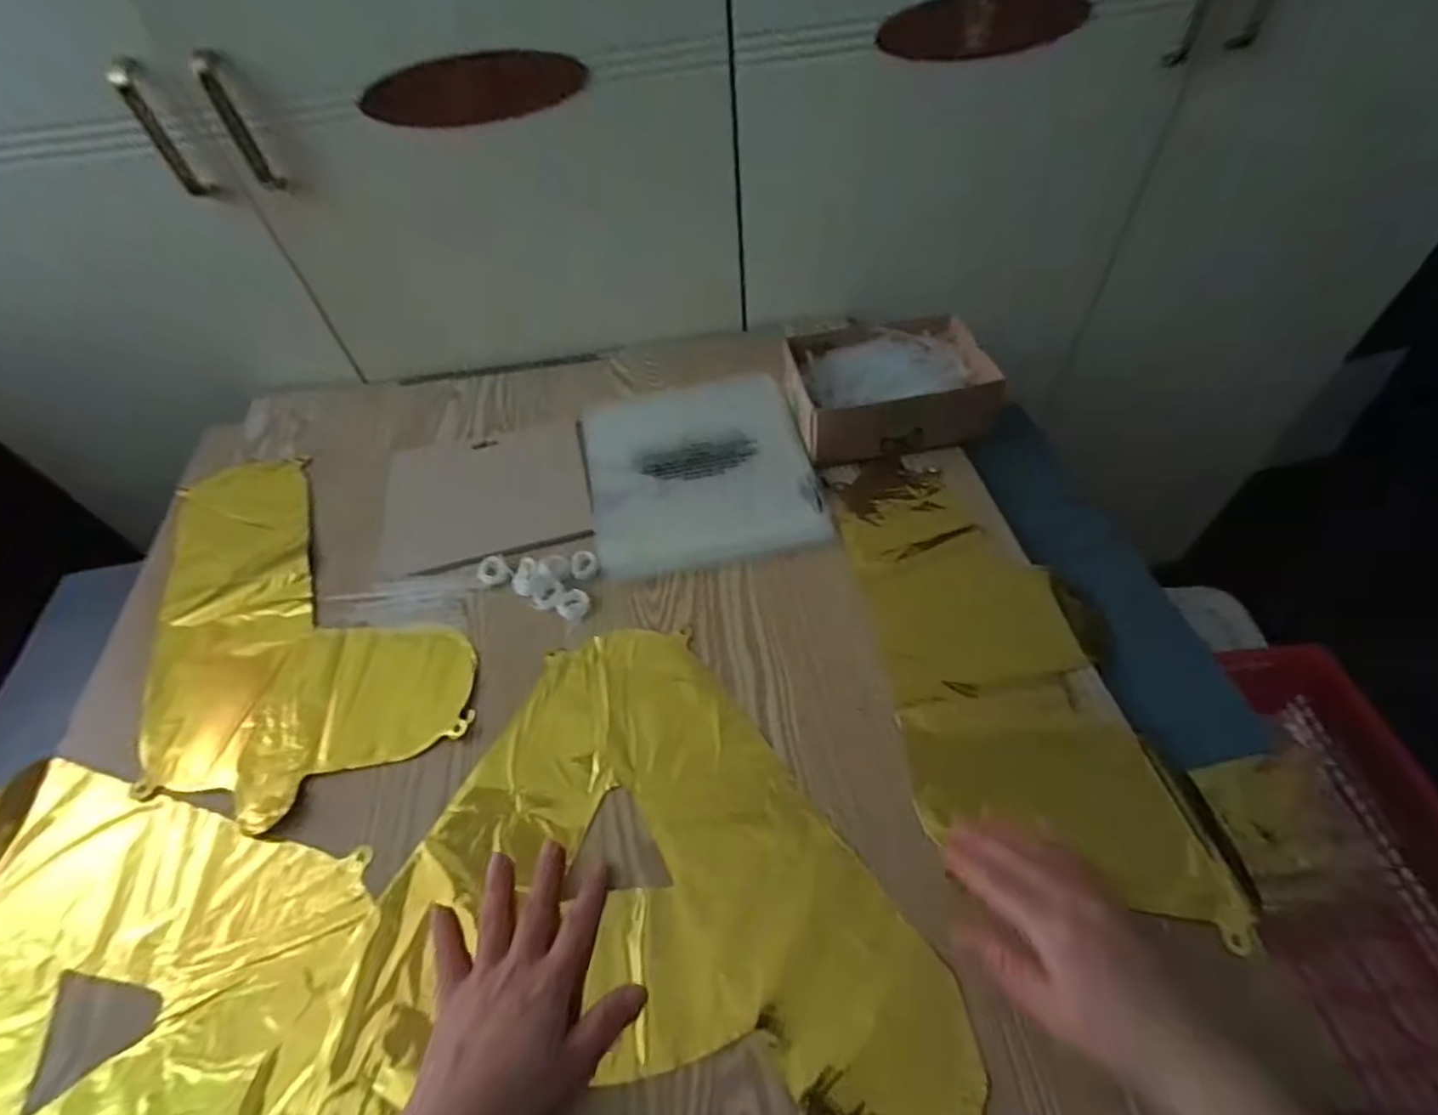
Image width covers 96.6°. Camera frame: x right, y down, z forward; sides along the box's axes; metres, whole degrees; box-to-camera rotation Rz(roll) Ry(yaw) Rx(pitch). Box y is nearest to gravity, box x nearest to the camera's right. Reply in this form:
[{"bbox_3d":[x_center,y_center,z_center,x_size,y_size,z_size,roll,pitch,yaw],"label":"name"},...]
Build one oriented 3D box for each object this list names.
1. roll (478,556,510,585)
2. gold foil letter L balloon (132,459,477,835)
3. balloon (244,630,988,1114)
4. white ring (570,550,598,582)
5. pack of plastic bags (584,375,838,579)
[{"bbox_3d":[-0.202,0.012,0.571,0.026,0.008,0.029,-31,56,-17],"label":"roll"},{"bbox_3d":[-0.379,0.032,0.567,0.234,0.016,0.397,-26,55,-14],"label":"gold foil letter L balloon"},{"bbox_3d":[-0.086,0.210,0.419,0.383,0.010,0.340,-14,53,-6],"label":"balloon"},{"bbox_3d":[-0.120,0.007,0.567,0.023,0.005,0.030,-14,53,-6],"label":"white ring"},{"bbox_3d":[-0.019,-0.089,0.628,0.213,0.014,0.227,-10,53,-2],"label":"pack of plastic bags"}]

